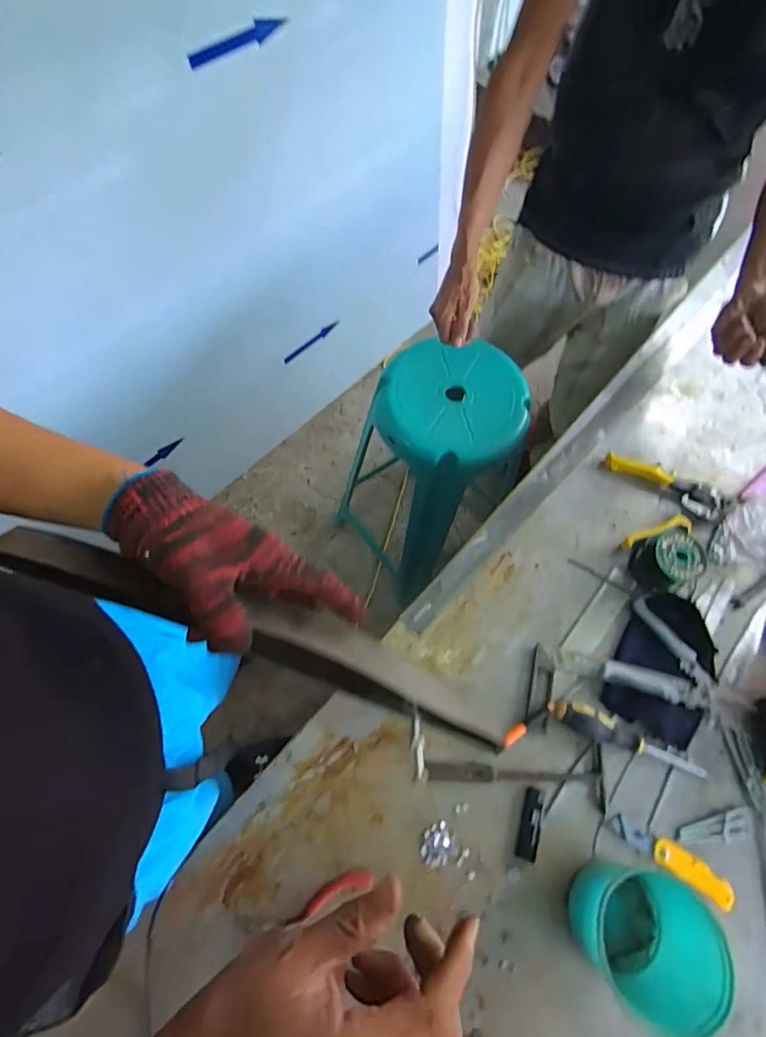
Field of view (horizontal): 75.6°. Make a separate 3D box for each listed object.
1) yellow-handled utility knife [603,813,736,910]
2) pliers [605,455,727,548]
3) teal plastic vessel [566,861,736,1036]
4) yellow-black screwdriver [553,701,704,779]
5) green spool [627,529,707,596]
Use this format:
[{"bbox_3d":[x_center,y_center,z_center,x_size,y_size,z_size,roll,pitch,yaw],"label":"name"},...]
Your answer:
[{"bbox_3d":[0.336,0.396,0.575,0.140,0.023,0.031,32,69,12],"label":"yellow-handled utility knife"},{"bbox_3d":[0.444,-0.031,0.761,0.183,0.024,0.156,-1,66,-3],"label":"pliers"},{"bbox_3d":[0.274,0.436,0.515,0.121,0.096,0.125,1,66,-2],"label":"teal plastic vessel"},{"bbox_3d":[0.311,0.275,0.618,0.194,0.027,0.032,19,67,7],"label":"yellow-black screwdriver"},{"bbox_3d":[0.399,0.060,0.699,0.079,0.068,0.072,1,66,-2],"label":"green spool"}]

